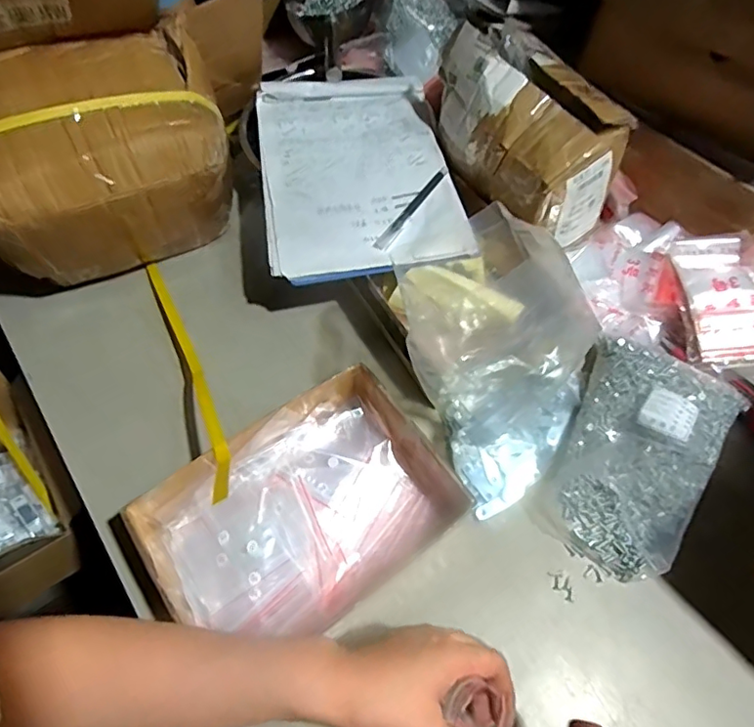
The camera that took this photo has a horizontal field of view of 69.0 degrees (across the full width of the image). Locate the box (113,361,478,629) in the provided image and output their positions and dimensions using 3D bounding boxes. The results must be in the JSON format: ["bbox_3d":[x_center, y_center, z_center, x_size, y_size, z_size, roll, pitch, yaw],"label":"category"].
[{"bbox_3d":[-0.066,0.137,0.499,0.251,0.068,0.173,-32,65,-18],"label":"box"}]

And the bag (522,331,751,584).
[{"bbox_3d":[0.258,0.082,0.531,0.142,0.080,0.224,29,63,15],"label":"bag"}]

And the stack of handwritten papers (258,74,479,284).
[{"bbox_3d":[-0.028,-0.233,0.649,0.215,0.015,0.306,-9,61,-6],"label":"stack of handwritten papers"}]

